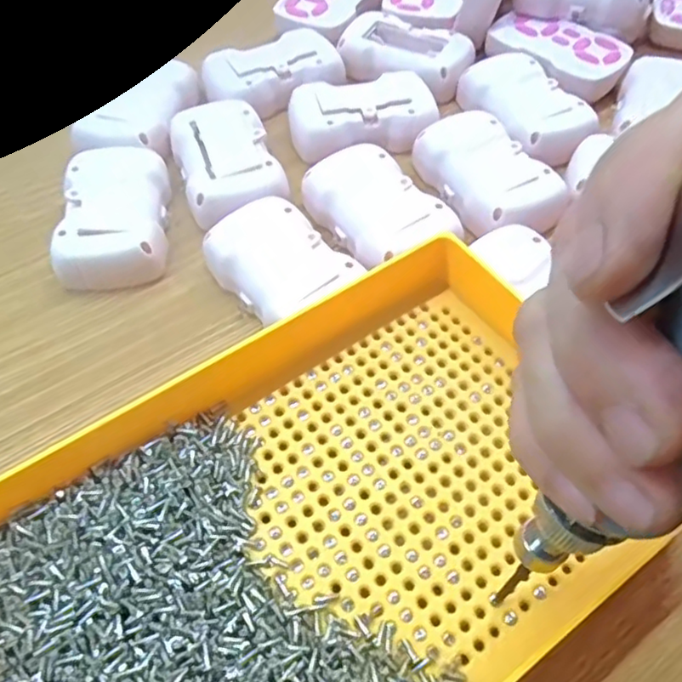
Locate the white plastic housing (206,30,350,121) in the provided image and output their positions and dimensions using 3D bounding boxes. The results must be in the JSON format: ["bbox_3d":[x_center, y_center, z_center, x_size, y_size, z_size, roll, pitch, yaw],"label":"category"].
[{"bbox_3d":[-0.044,-0.173,0.394,0.082,0.023,0.052,-26,59,-18],"label":"white plastic housing"}]

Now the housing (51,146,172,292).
[{"bbox_3d":[-0.118,-0.066,0.325,0.051,0.024,0.086,-6,55,-5],"label":"housing"}]

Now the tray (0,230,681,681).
[{"bbox_3d":[-0.012,0.066,0.225,0.247,0.030,0.160,-31,61,-20],"label":"tray"}]

